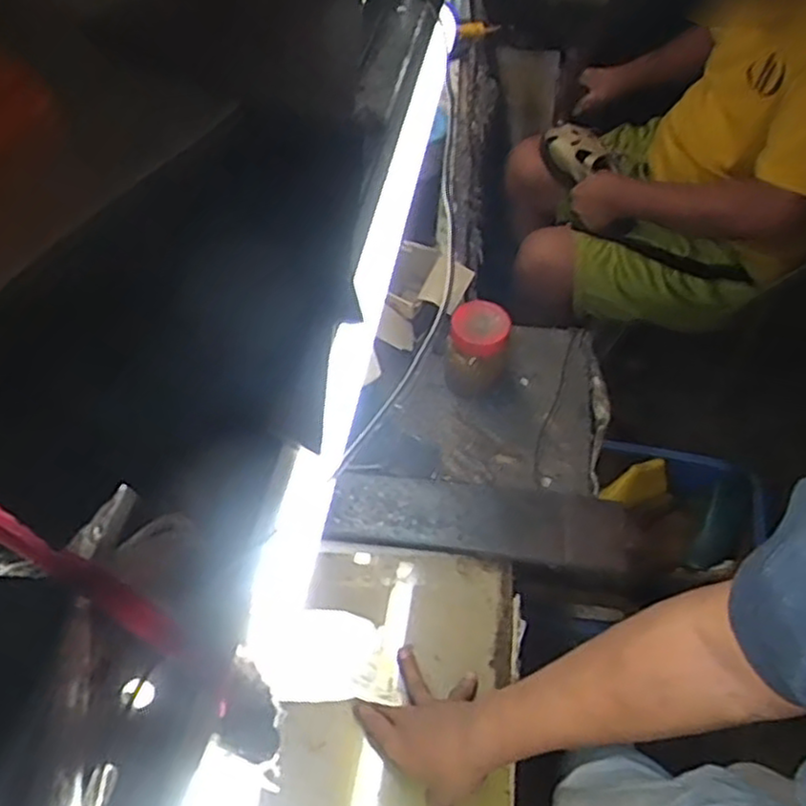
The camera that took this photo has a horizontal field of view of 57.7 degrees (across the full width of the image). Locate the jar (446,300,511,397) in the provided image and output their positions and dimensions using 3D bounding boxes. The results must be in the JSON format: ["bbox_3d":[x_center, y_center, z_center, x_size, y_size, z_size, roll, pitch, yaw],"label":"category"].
[{"bbox_3d":[0.091,-0.065,0.902,0.069,0.118,0.072,2,58,-4],"label":"jar"}]

